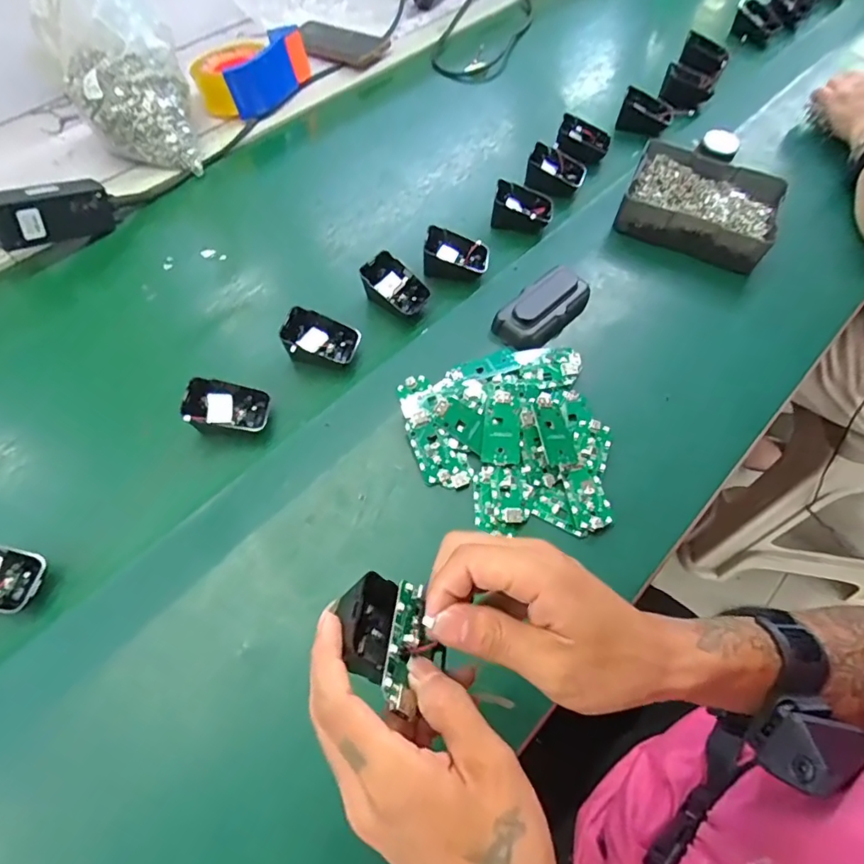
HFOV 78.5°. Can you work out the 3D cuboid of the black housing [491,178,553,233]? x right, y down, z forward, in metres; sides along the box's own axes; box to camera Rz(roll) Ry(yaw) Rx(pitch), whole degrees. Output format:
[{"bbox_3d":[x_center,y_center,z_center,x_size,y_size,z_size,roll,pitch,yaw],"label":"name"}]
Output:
[{"bbox_3d":[0.102,-0.254,0.595,0.064,0.037,0.048,11,62,7],"label":"black housing"}]

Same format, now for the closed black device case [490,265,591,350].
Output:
[{"bbox_3d":[0.111,-0.123,0.526,0.054,0.033,0.104,41,69,21],"label":"closed black device case"}]

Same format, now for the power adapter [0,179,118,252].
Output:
[{"bbox_3d":[-0.403,-0.232,0.564,0.026,0.054,0.116,38,47,20],"label":"power adapter"}]

